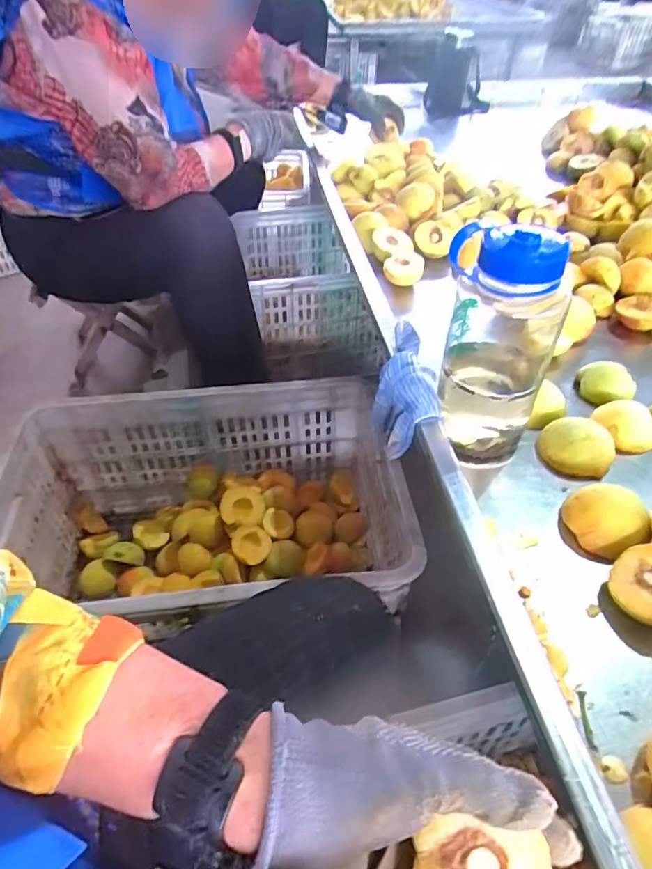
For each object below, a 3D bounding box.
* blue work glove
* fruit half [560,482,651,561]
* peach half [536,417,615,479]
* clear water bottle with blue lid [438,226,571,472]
[{"bbox_3d":[0.083,-0.044,0.546,0.061,0.074,0.140,6,45,4],"label":"blue work glove"},{"bbox_3d":[0.233,0.073,0.436,0.064,0.044,0.054,31,52,27],"label":"fruit half"},{"bbox_3d":[0.240,0.012,0.500,0.065,0.039,0.052,26,50,23],"label":"peach half"},{"bbox_3d":[0.150,-0.072,0.464,0.093,0.210,0.087,22,48,19],"label":"clear water bottle with blue lid"}]

